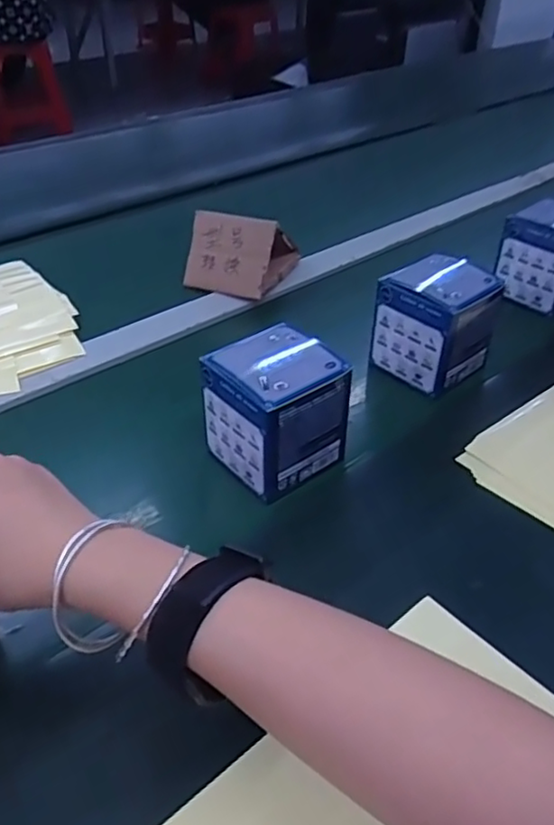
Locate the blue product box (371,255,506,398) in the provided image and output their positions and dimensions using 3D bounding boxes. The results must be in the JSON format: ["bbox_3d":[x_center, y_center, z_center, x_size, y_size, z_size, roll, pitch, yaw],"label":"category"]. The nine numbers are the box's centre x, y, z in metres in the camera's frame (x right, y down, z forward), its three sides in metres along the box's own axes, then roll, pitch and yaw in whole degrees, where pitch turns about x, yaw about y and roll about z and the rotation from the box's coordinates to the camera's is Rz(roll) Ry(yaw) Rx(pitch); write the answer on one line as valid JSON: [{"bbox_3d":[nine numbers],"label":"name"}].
[{"bbox_3d":[0.146,-0.083,0.590,0.090,0.093,0.083,-26,48,-29],"label":"blue product box"}]

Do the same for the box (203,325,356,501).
[{"bbox_3d":[-0.001,0.001,0.496,0.080,0.098,0.078,-28,49,-31],"label":"box"}]

